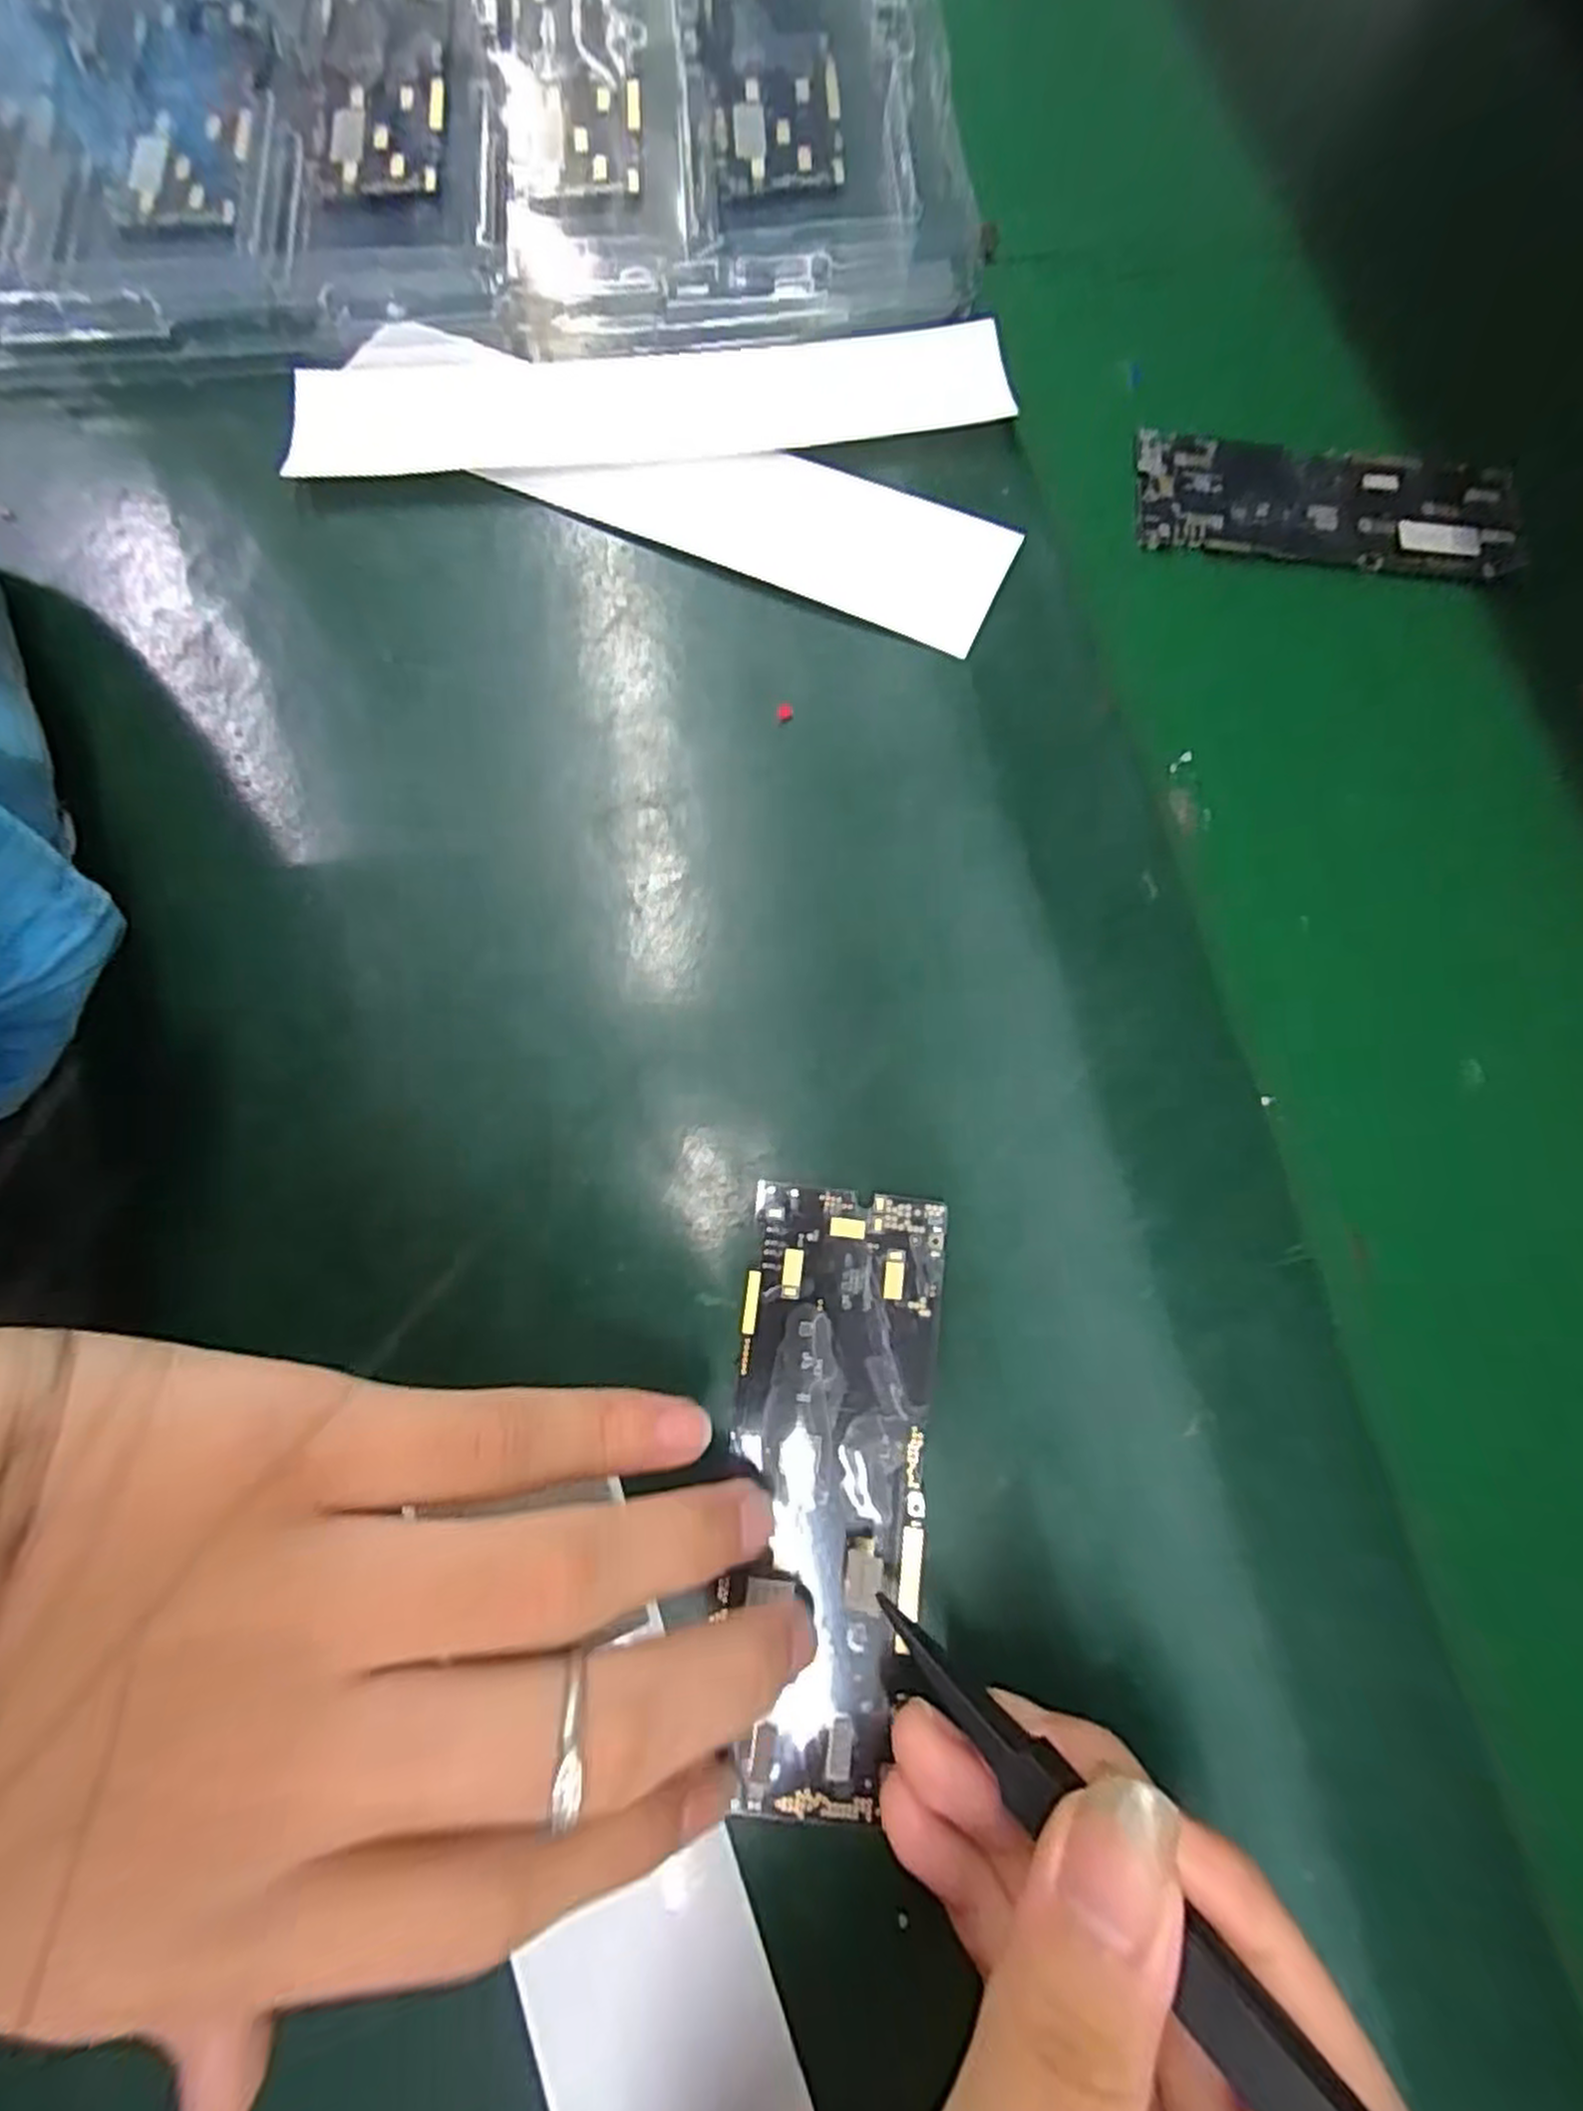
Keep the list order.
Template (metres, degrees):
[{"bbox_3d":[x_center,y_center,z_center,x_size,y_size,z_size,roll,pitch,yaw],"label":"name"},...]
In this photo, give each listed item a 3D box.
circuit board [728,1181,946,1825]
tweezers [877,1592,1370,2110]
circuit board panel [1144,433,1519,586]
[{"bbox_3d":[0.010,0.092,0.172,0.045,0.009,0.123,2,75,-1],"label":"circuit board"},{"bbox_3d":[0.054,0.134,0.123,0.113,0.005,0.010,31,75,39],"label":"tweezers"},{"bbox_3d":[0.168,-0.175,0.248,0.117,0.004,0.043,5,76,0],"label":"circuit board panel"}]

